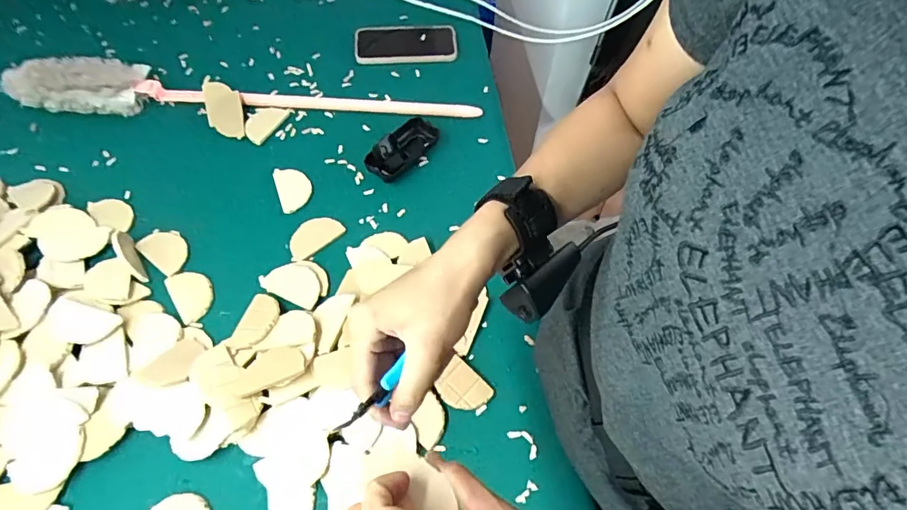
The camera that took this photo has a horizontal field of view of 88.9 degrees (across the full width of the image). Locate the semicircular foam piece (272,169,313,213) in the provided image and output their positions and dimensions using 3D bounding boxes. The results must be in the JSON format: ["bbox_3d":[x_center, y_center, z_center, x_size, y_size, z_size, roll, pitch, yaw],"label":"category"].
[{"bbox_3d":[-0.213,-0.090,0.615,0.044,0.009,0.065,-18,63,-10],"label":"semicircular foam piece"}]

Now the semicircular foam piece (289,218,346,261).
[{"bbox_3d":[-0.176,-0.026,0.584,0.069,0.005,0.045,-35,67,-18],"label":"semicircular foam piece"}]

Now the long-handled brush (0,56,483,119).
[{"bbox_3d":[-0.304,-0.246,0.681,0.685,0.047,0.078,0,62,0],"label":"long-handled brush"}]

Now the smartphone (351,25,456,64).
[{"bbox_3d":[-0.079,-0.348,0.758,0.165,0.017,0.088,-2,62,-1],"label":"smartphone"}]

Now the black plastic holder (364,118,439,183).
[{"bbox_3d":[-0.068,-0.148,0.640,0.052,0.031,0.114,37,67,18],"label":"black plastic holder"}]

